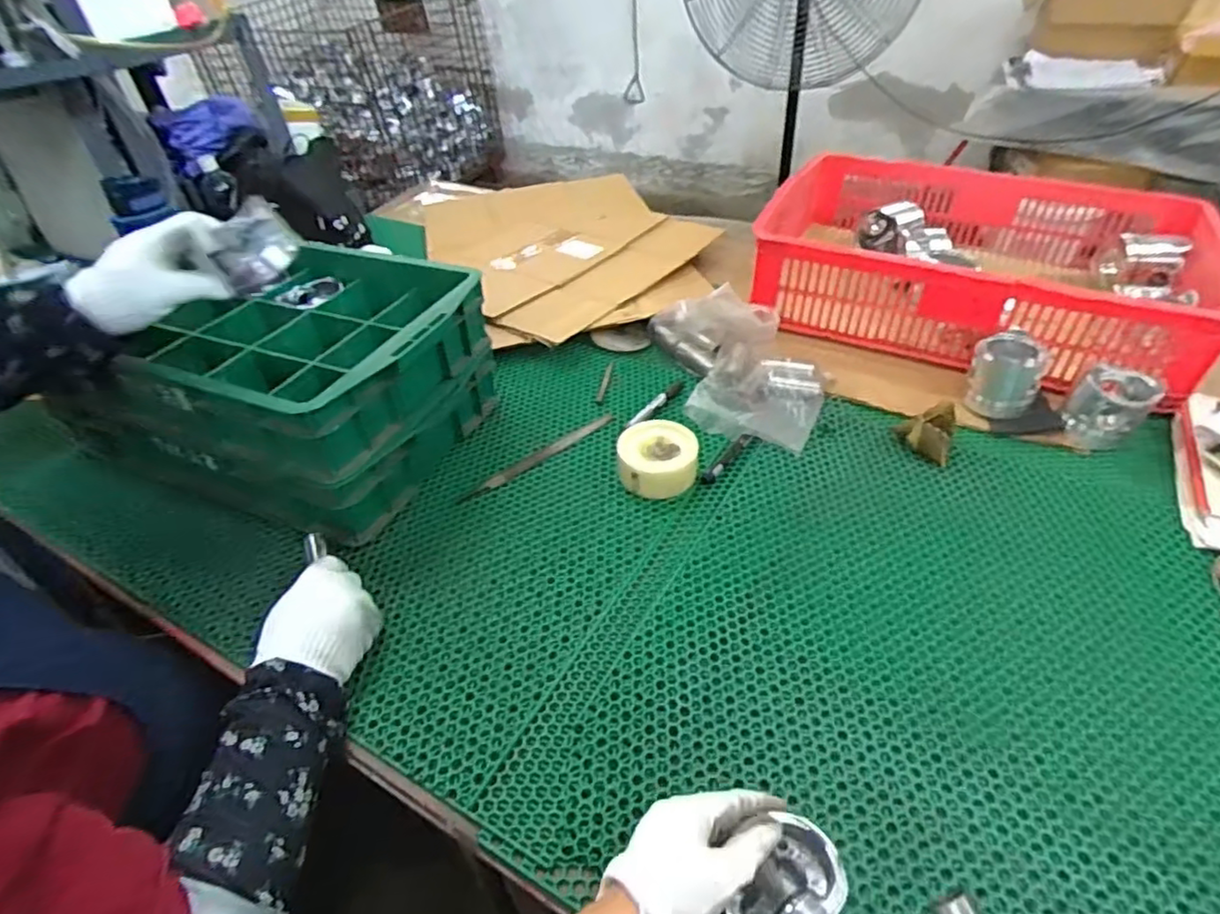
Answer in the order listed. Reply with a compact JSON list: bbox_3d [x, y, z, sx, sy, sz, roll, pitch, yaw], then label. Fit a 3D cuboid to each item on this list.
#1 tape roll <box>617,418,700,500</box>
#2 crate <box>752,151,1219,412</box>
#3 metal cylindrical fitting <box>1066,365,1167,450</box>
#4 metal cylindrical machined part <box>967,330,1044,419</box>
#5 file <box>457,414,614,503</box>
[{"bbox_3d":[0.058,0.002,0.784,0.098,0.046,0.090,1,43,5],"label":"tape roll"},{"bbox_3d":[0.580,-0.315,1.022,0.577,0.153,0.459,18,45,22],"label":"crate"},{"bbox_3d":[0.618,-0.062,0.797,0.082,0.073,0.086,32,53,32],"label":"metal cylindrical fitting"},{"bbox_3d":[0.520,-0.111,0.844,0.085,0.084,0.083,23,49,26],"label":"metal cylindrical machined part"},{"bbox_3d":[-0.095,-0.002,0.858,0.242,0.008,0.027,-32,49,-27],"label":"file"}]

